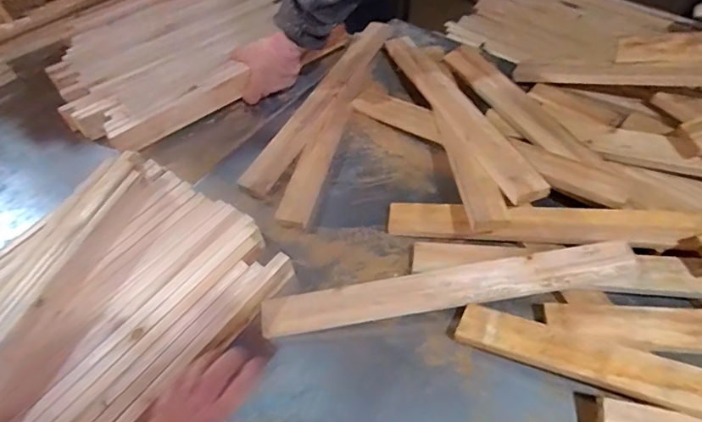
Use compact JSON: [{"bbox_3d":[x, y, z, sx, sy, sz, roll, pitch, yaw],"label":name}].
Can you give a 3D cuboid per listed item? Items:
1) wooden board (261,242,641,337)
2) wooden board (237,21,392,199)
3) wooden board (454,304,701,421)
[{"bbox_3d":[0.124,0.104,0.634,0.489,0.024,0.056,-10,72,5],"label":"wooden board"},{"bbox_3d":[-0.046,-0.217,0.891,0.053,0.035,0.492,22,58,19],"label":"wooden board"},{"bbox_3d":[0.359,0.193,0.513,0.477,0.023,0.058,13,54,24],"label":"wooden board"}]

